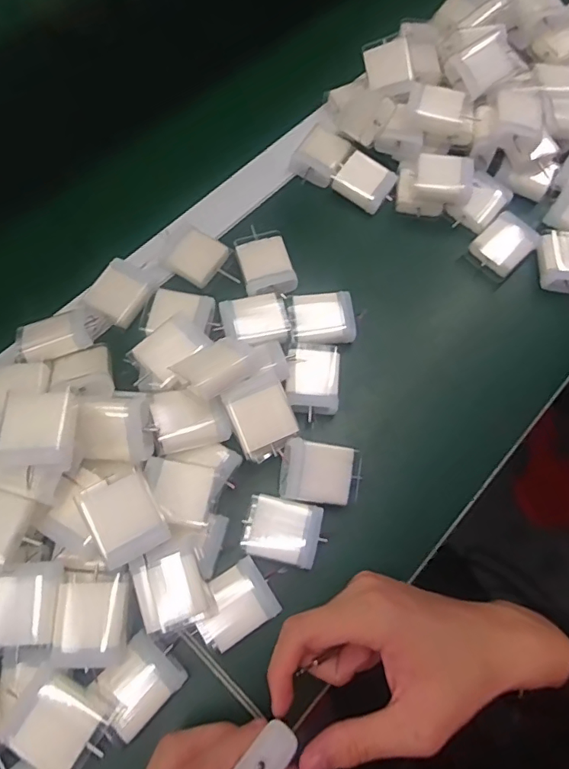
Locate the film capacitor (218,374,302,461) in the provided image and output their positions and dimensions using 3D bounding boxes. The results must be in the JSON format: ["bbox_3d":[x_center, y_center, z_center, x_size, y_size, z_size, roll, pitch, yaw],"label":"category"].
[{"bbox_3d":[-0.016,0.023,0.359,0.042,0.020,0.054,-22,89,-5],"label":"film capacitor"}]

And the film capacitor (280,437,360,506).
[{"bbox_3d":[0.024,0.061,0.353,0.052,0.017,0.040,9,67,3],"label":"film capacitor"}]

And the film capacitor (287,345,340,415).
[{"bbox_3d":[0.022,-0.004,0.389,0.037,0.016,0.051,2,67,0],"label":"film capacitor"}]

